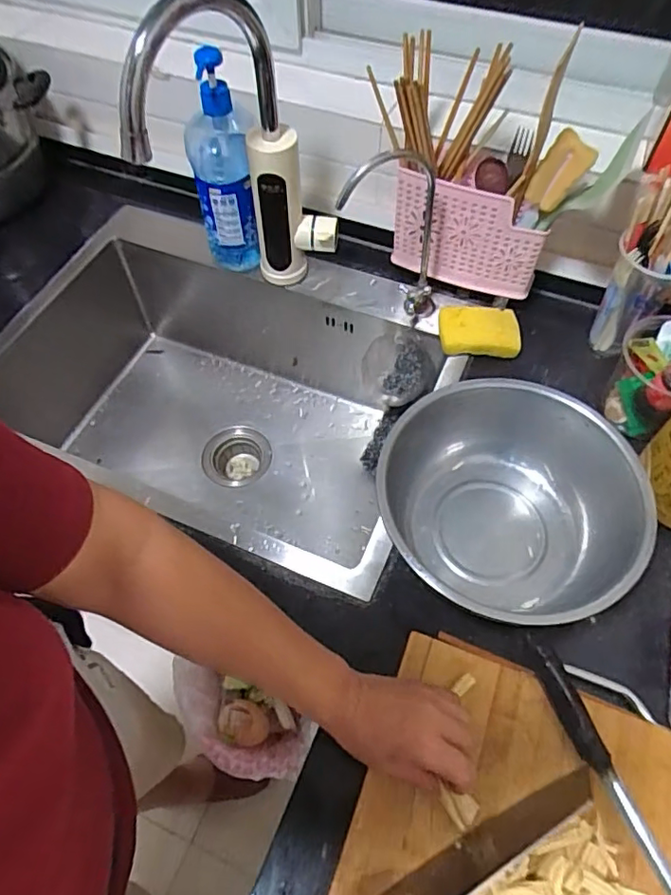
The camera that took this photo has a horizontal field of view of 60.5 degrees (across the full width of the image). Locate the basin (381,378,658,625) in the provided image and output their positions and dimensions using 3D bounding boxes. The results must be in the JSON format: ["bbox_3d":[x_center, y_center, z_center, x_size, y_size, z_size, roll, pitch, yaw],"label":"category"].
[{"bbox_3d":[0.161,0.061,0.577,0.226,0.109,0.235,0,59,1],"label":"basin"}]

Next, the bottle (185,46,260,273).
[{"bbox_3d":[-0.143,-0.349,0.739,0.079,0.253,0.077,-11,60,-5],"label":"bottle"}]

